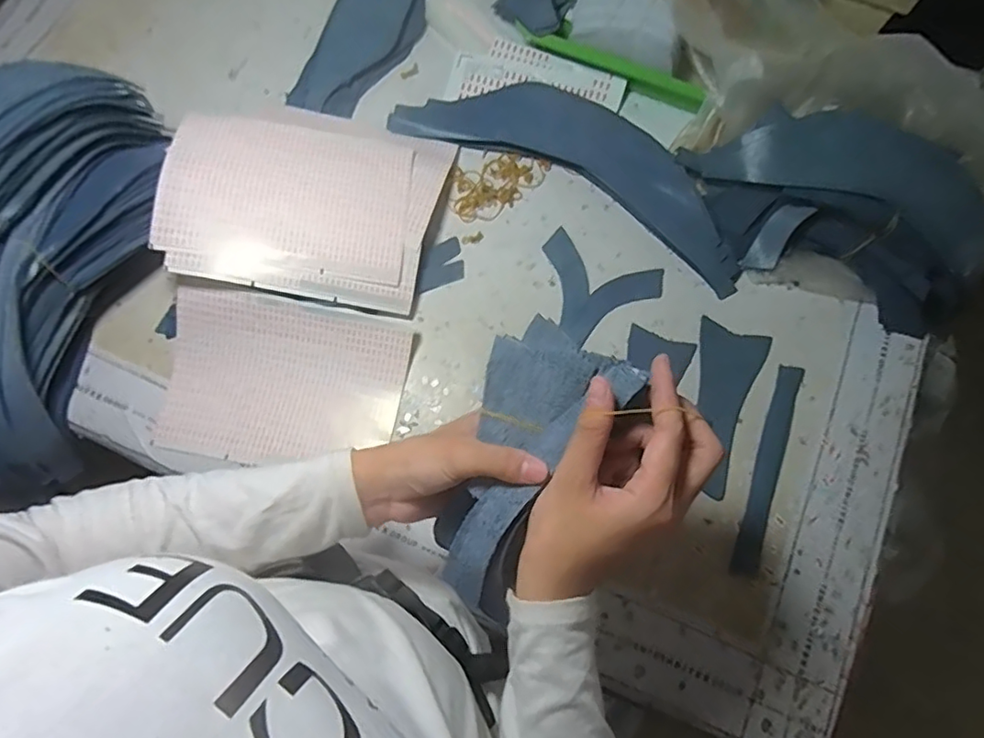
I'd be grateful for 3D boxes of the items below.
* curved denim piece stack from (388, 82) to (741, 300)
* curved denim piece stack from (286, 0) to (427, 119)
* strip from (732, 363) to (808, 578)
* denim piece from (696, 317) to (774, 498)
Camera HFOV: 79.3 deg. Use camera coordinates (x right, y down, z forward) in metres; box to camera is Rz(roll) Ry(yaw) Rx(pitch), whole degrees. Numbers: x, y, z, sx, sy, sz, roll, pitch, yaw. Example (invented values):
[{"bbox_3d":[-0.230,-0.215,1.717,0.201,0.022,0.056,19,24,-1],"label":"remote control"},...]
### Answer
[{"bbox_3d":[0.088,-0.209,0.587,0.364,0.021,0.114,29,74,7],"label":"curved denim piece stack"},{"bbox_3d":[-0.130,-0.430,0.646,0.129,0.010,0.342,3,72,-1],"label":"curved denim piece stack"},{"bbox_3d":[0.242,0.085,0.517,0.022,0.004,0.190,21,72,6],"label":"strip"},{"bbox_3d":[0.202,0.033,0.533,0.060,0.004,0.155,20,73,5],"label":"denim piece"}]

